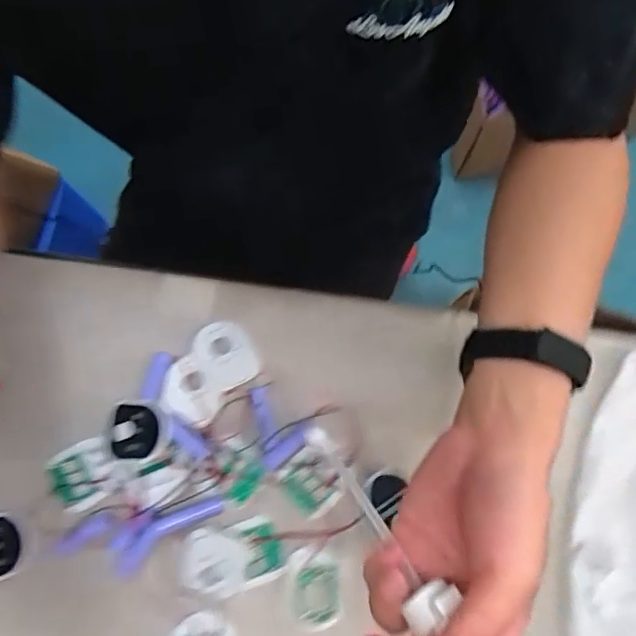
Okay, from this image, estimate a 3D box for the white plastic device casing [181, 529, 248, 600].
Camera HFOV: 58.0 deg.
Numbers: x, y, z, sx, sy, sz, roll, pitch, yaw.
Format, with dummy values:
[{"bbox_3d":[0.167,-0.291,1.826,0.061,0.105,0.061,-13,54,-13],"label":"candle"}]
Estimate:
[{"bbox_3d":[-0.078,0.185,0.433,0.046,0.016,0.047,0,80,0],"label":"white plastic device casing"}]

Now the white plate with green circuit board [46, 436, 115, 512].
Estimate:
[{"bbox_3d":[-0.184,0.123,0.451,0.054,0.011,0.046,-28,81,-5],"label":"white plate with green circuit board"}]

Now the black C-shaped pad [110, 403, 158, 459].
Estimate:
[{"bbox_3d":[-0.143,0.088,0.448,0.044,0.006,0.044,-7,72,19],"label":"black C-shaped pad"}]

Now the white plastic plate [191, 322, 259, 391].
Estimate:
[{"bbox_3d":[-0.075,0.030,0.467,0.042,0.008,0.055,-32,81,-6],"label":"white plastic plate"}]

